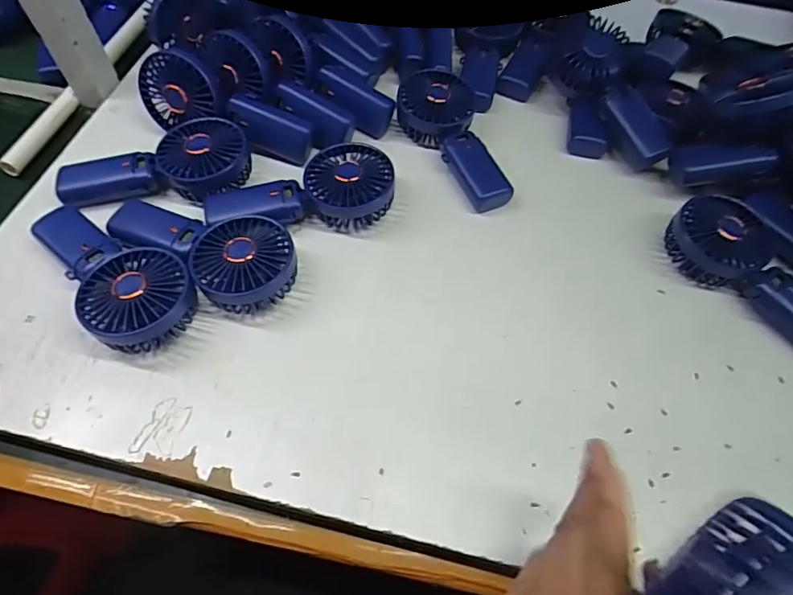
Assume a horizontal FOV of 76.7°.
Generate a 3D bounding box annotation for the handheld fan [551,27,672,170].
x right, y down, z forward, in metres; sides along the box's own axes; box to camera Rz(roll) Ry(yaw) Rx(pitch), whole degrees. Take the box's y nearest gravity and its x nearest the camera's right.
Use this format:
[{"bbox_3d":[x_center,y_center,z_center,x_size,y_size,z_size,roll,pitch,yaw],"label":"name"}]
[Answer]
[{"bbox_3d":[0.235,-0.216,0.547,0.078,0.048,0.170,-24,78,-16],"label":"handheld fan"}]

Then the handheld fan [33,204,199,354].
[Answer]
[{"bbox_3d":[-0.247,-0.026,0.434,0.184,0.046,0.081,41,65,21],"label":"handheld fan"}]

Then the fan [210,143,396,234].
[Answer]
[{"bbox_3d":[-0.091,-0.103,0.488,0.179,0.047,0.082,-4,59,-4],"label":"fan"}]

